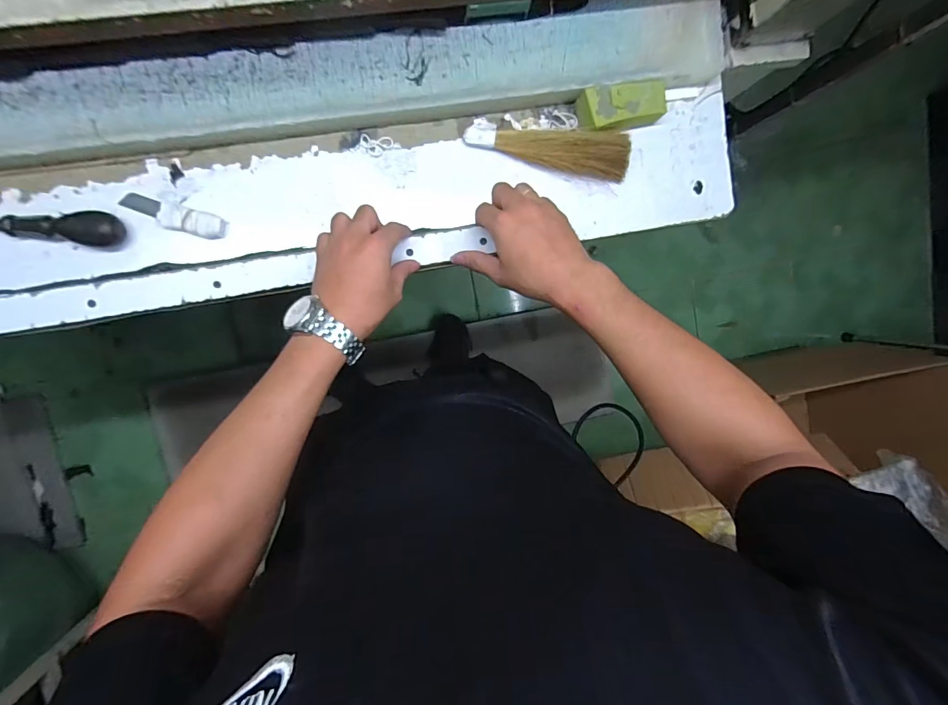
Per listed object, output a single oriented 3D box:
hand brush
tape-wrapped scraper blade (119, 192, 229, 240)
[{"bbox_3d":[0.088,-0.238,0.484,0.192,0.040,0.052,7,93,-7],"label":"hand brush"},{"bbox_3d":[-0.324,-0.147,0.455,0.105,0.015,0.027,15,92,-8],"label":"tape-wrapped scraper blade"}]

